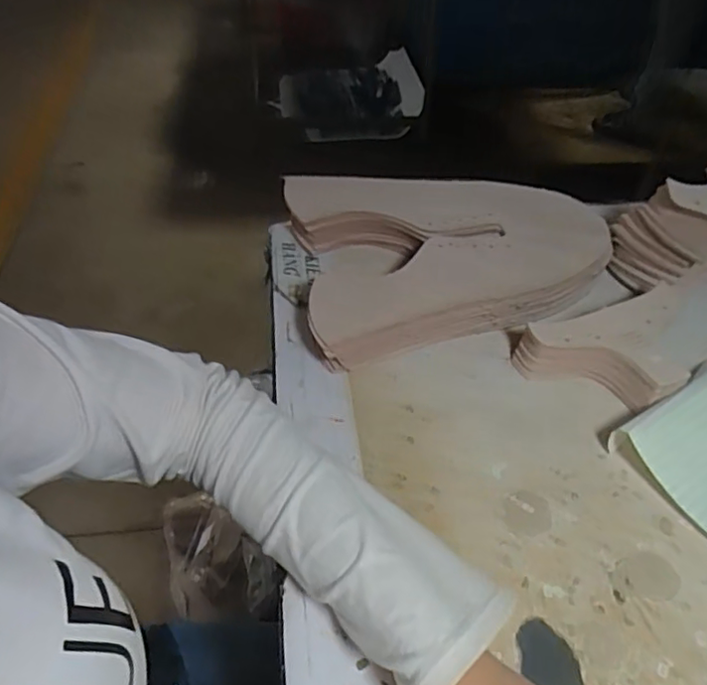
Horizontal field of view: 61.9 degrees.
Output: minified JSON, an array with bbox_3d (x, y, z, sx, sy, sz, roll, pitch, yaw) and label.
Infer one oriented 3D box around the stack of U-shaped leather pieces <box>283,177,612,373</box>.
[{"bbox_3d":[0.084,-0.081,0.536,0.263,0.045,0.217,-7,48,-8],"label":"stack of U-shaped leather pieces"}]

